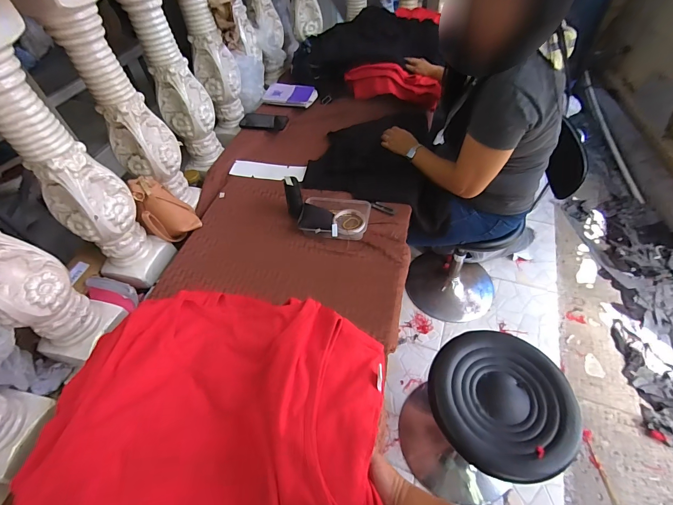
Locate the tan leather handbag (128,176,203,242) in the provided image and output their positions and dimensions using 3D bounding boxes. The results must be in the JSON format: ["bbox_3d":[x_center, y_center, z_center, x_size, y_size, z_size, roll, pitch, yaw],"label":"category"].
[{"bbox_3d":[-0.418,-0.107,0.802,0.068,0.161,0.121,34,61,28],"label":"tan leather handbag"}]

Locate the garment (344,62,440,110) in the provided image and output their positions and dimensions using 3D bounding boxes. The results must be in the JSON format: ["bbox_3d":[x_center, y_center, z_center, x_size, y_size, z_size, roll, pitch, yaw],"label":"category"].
[{"bbox_3d":[0.202,-0.613,1.216,0.344,0.093,0.114,14,53,16],"label":"garment"}]

